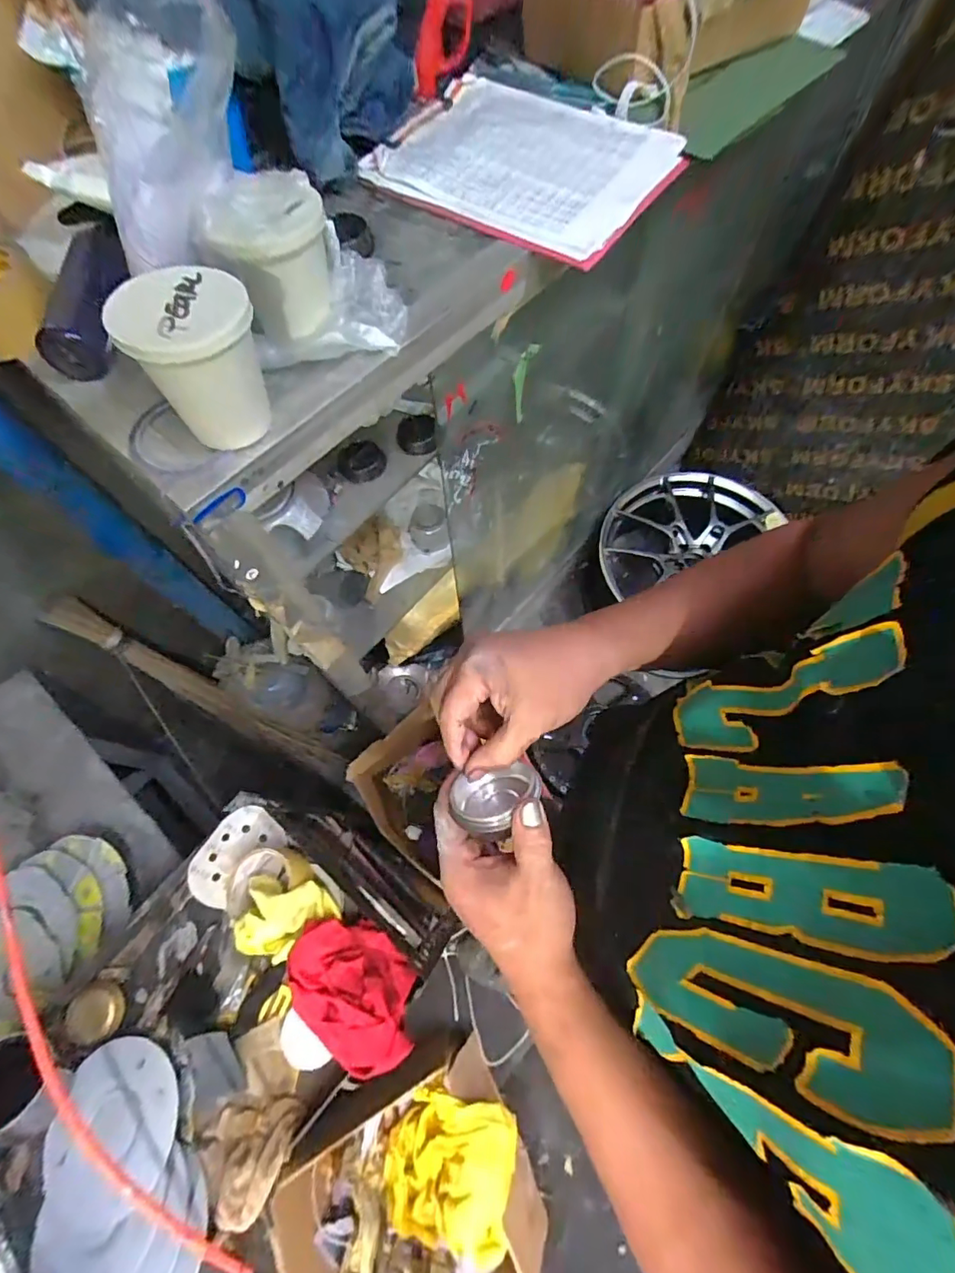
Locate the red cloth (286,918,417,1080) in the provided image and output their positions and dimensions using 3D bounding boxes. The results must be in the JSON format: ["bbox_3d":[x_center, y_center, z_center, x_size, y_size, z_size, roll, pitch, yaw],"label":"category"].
[{"bbox_3d":[-0.134,0.381,0.542,0.161,0.042,0.112,35,73,12],"label":"red cloth"}]

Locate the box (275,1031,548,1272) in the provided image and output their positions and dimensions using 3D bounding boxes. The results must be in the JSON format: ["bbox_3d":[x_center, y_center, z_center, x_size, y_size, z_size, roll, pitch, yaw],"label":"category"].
[{"bbox_3d":[-0.114,1.056,0.933,0.461,0.211,0.346,-31,72,-11],"label":"box"}]

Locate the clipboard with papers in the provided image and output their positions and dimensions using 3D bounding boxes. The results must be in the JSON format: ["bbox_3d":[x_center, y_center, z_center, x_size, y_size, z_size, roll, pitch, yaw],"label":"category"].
[{"bbox_3d":[0.051,-0.518,0.545,0.281,0.020,0.233,32,72,11],"label":"clipboard with papers"}]

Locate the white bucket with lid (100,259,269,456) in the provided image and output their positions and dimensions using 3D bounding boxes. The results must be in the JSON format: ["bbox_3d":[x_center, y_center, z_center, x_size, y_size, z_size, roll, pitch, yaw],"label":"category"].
[{"bbox_3d":[-0.198,-0.201,0.372,0.086,0.097,0.089,-26,72,-10],"label":"white bucket with lid"}]

